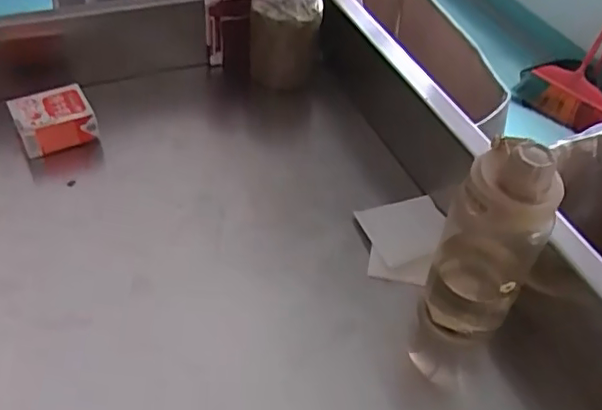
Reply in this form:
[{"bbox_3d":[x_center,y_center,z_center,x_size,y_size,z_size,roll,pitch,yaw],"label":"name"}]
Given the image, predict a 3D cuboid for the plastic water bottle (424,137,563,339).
[{"bbox_3d":[0.161,0.027,0.496,0.075,0.214,0.073,14,47,10],"label":"plastic water bottle"}]

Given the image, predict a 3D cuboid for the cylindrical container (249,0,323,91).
[{"bbox_3d":[-0.022,-0.219,0.788,0.092,0.117,0.074,0,46,-4],"label":"cylindrical container"}]

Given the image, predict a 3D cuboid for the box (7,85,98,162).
[{"bbox_3d":[-0.294,-0.100,0.701,0.084,0.047,0.069,-22,51,-22],"label":"box"}]

